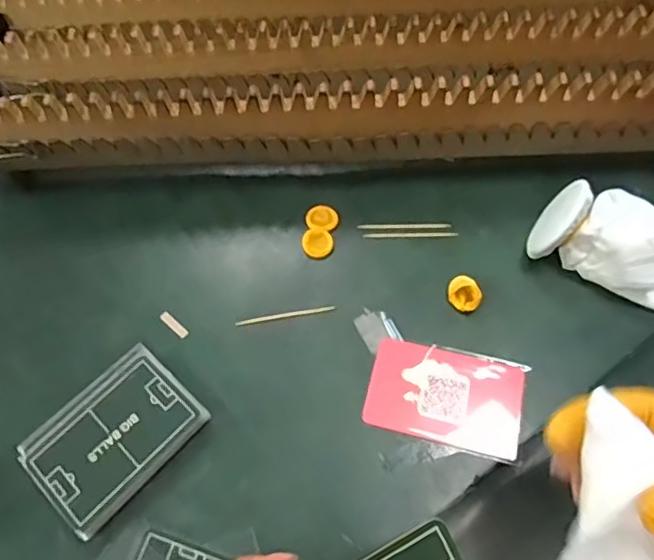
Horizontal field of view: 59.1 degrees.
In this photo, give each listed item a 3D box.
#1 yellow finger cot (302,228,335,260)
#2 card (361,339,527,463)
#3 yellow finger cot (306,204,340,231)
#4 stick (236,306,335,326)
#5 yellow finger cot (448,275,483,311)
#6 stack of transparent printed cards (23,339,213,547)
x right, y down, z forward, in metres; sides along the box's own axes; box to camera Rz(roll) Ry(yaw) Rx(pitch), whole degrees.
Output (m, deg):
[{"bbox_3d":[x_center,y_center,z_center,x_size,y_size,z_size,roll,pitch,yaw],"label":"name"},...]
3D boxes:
[{"bbox_3d":[-0.006,-0.025,0.383,0.020,0.004,0.021,-5,63,1],"label":"yellow finger cot"},{"bbox_3d":[0.068,0.066,0.334,0.085,0.004,0.054,13,64,9],"label":"card"},{"bbox_3d":[-0.003,-0.043,0.393,0.021,0.004,0.021,-1,63,2],"label":"yellow finger cot"},{"bbox_3d":[-0.026,0.022,0.361,0.062,0.004,0.004,-9,63,-2],"label":"stick"},{"bbox_3d":[0.084,0.009,0.355,0.020,0.016,0.016,18,65,12],"label":"yellow finger cot"},{"bbox_3d":[-0.120,0.087,0.326,0.069,0.015,0.088,40,71,21],"label":"stack of transparent printed cards"}]

